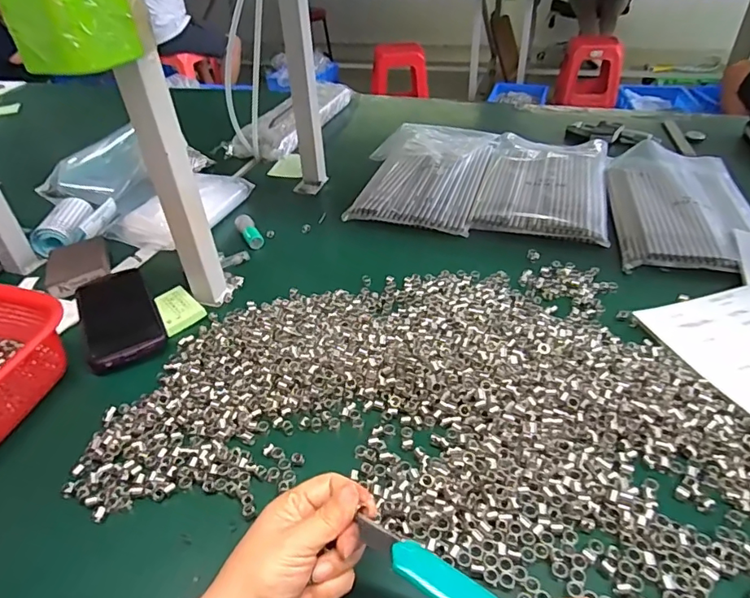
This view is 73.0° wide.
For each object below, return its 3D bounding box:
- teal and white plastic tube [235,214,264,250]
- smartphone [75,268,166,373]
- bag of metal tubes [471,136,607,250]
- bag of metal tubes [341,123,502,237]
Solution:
[{"bbox_3d":[-0.176,-0.096,0.711,0.026,0.020,0.066,-21,41,-20],"label":"teal and white plastic tube"},{"bbox_3d":[-0.292,0.014,0.576,0.076,0.013,0.169,-22,41,-21],"label":"smartphone"},{"bbox_3d":[0.275,-0.197,0.819,0.183,0.019,0.340,9,40,17],"label":"bag of metal tubes"},{"bbox_3d":[0.081,-0.212,0.840,0.201,0.034,0.325,9,40,17],"label":"bag of metal tubes"}]

